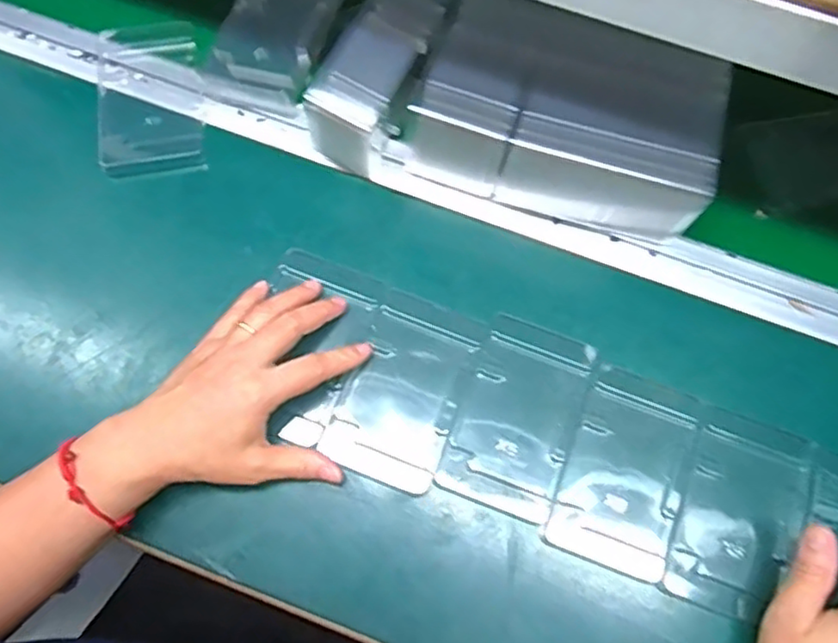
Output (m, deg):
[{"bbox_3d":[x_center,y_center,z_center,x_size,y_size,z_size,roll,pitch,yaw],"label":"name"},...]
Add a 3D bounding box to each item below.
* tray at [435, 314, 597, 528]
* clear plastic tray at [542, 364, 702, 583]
[{"bbox_3d":[0.068,0.064,0.445,0.073,0.004,0.126,21,75,6],"label":"tray"},{"bbox_3d":[0.138,0.099,0.435,0.076,0.004,0.124,20,74,5],"label":"clear plastic tray"}]

